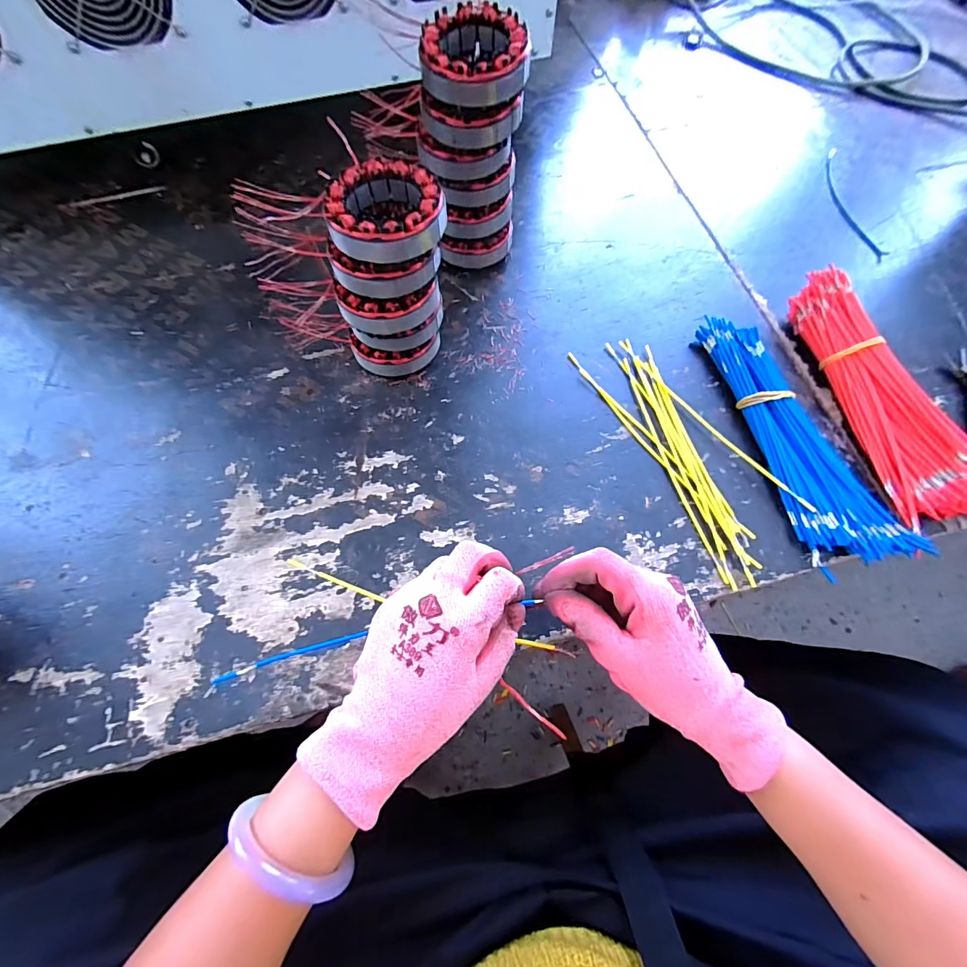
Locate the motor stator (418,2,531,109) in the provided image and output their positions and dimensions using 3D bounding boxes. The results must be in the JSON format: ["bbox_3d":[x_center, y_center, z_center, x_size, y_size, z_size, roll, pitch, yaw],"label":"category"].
[{"bbox_3d":[-0.009,-0.346,0.349,0.084,0.033,0.084,-11,68,-5],"label":"motor stator"}]

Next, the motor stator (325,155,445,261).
[{"bbox_3d":[-0.074,-0.202,0.321,0.084,0.027,0.087,0,67,0],"label":"motor stator"}]

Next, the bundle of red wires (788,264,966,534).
[{"bbox_3d":[0.361,-0.087,0.399,0.086,0.045,0.252,-16,68,-7],"label":"bundle of red wires"}]

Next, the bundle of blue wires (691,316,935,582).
[{"bbox_3d":[0.285,-0.051,0.394,0.084,0.026,0.256,-13,68,-6],"label":"bundle of blue wires"}]

